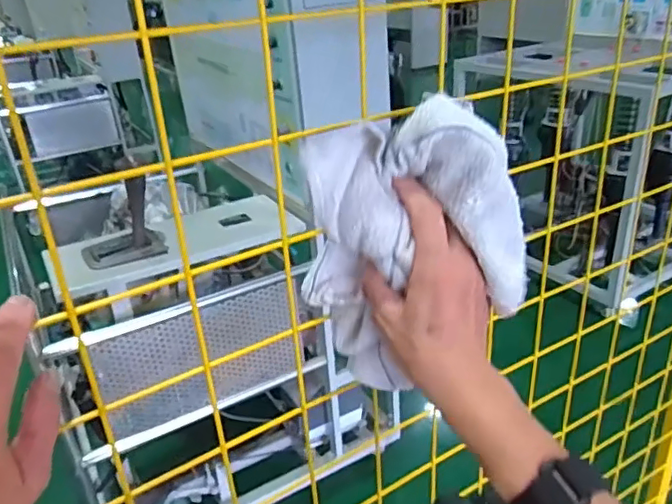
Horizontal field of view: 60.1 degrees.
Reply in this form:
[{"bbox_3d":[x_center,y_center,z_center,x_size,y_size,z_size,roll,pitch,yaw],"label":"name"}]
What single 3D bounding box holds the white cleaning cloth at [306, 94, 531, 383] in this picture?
[{"bbox_3d":[0.052,-0.002,0.388,0.142,0.180,0.043,-3,27,4],"label":"white cleaning cloth"}]

